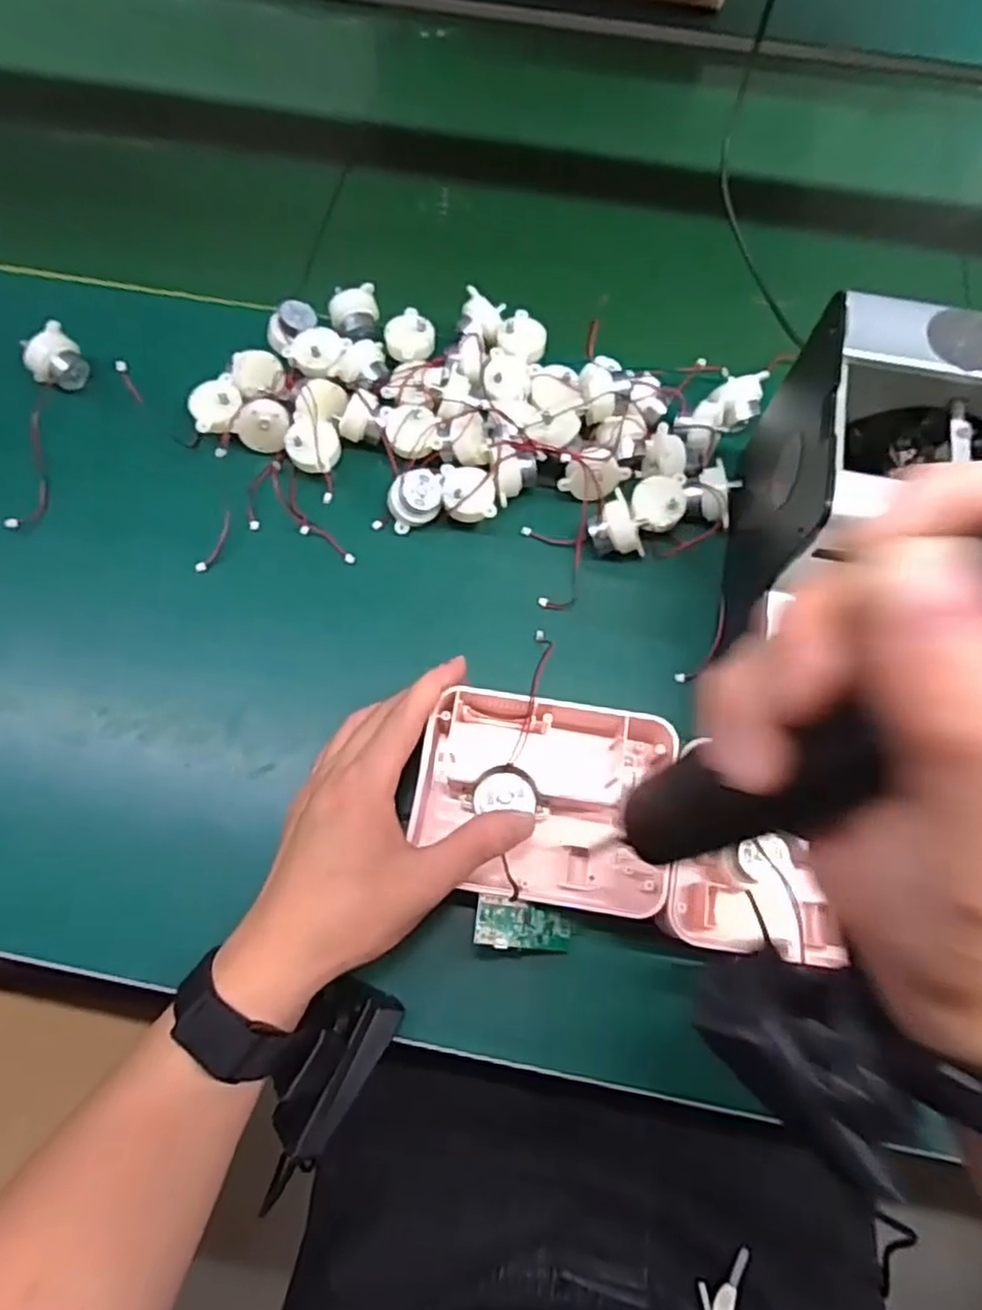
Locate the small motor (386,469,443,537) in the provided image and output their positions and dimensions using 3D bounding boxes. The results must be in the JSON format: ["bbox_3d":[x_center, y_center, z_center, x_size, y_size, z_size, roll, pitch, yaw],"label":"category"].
[{"bbox_3d":[-0.047,-0.096,0.432,0.033,0.025,0.033,-19,99,-11],"label":"small motor"}]

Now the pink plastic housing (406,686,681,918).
[{"bbox_3d":[0.028,0.074,0.363,0.128,0.046,0.102,6,67,2],"label":"pink plastic housing"}]

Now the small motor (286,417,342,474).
[{"bbox_3d":[-0.112,-0.130,0.441,0.032,0.024,0.032,0,88,5],"label":"small motor"}]

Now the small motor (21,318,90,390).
[{"bbox_3d":[-0.291,-0.197,0.463,0.033,0.031,0.025,-35,72,-14],"label":"small motor"}]

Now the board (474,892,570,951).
[{"bbox_3d":[0.019,0.134,0.342,0.067,0.010,0.021,27,61,-37],"label":"board"}]

